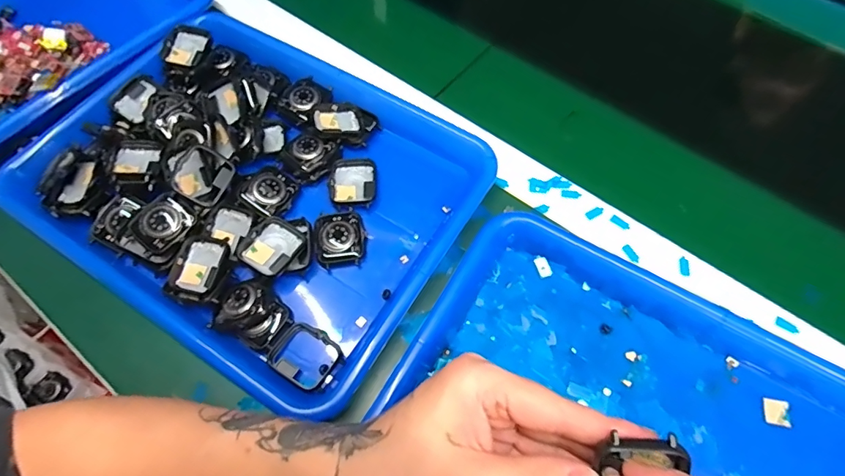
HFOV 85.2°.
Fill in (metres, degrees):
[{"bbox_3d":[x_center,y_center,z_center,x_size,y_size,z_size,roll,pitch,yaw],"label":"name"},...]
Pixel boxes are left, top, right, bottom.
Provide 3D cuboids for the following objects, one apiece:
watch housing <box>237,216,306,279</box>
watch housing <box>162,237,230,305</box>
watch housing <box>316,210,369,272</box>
[{"bbox_3d":[-0.110,0.007,0.341,0.036,0.009,0.042,32,69,15],"label":"watch housing"},{"bbox_3d":[-0.161,0.022,0.332,0.039,0.011,0.049,15,65,8],"label":"watch housing"},{"bbox_3d":[-0.062,-0.001,0.350,0.037,0.007,0.043,-8,64,-3],"label":"watch housing"}]

